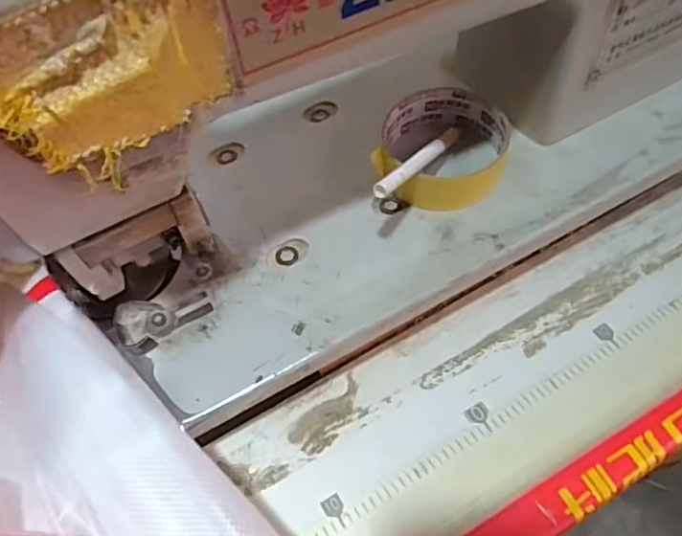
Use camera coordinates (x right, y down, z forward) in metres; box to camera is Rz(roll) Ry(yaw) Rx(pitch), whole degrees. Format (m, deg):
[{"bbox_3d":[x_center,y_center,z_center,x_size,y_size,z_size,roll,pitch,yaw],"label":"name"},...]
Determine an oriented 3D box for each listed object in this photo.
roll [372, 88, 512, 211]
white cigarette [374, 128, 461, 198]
[{"bbox_3d":[0.066,-0.077,0.367,0.083,0.031,0.080,-2,59,3],"label":"roll"},{"bbox_3d":[0.050,-0.067,0.340,0.011,0.011,0.115,25,36,18],"label":"white cigarette"}]

